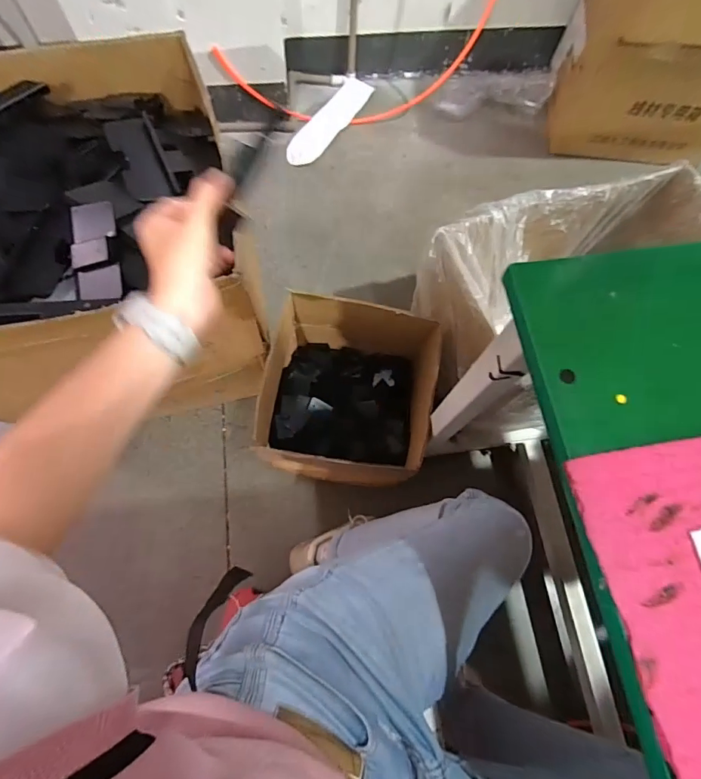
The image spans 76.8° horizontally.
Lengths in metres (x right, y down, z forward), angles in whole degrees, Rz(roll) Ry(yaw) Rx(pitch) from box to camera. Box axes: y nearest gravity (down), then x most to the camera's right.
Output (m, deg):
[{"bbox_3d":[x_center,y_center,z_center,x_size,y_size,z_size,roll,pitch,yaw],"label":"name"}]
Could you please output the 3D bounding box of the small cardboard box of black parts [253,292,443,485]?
[{"bbox_3d":[-0.004,0.012,0.976,0.324,0.281,0.362,7,72,0],"label":"small cardboard box of black parts"}]

